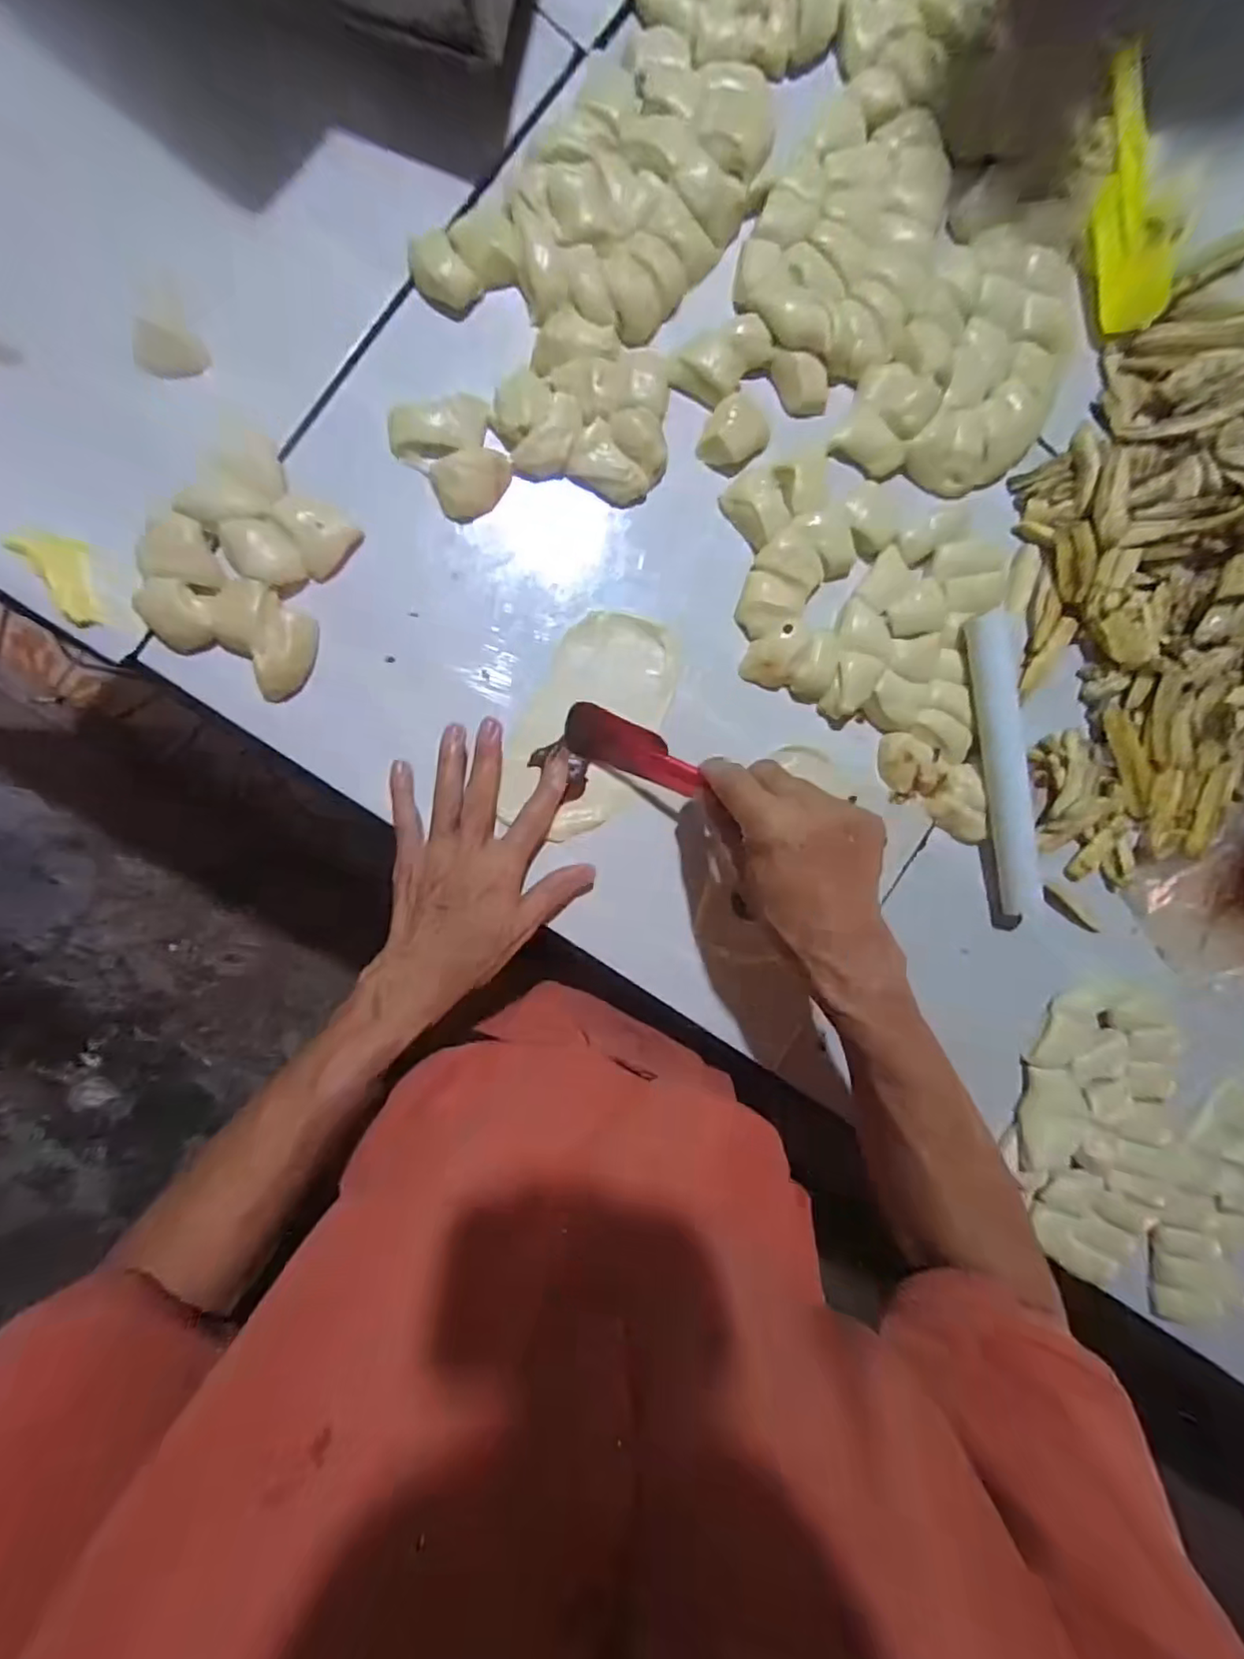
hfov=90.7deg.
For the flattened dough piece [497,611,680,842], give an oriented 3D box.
[{"bbox_3d":[-0.020,-0.070,0.414,0.092,0.006,0.155,15,91,-8],"label":"flattened dough piece"}]

